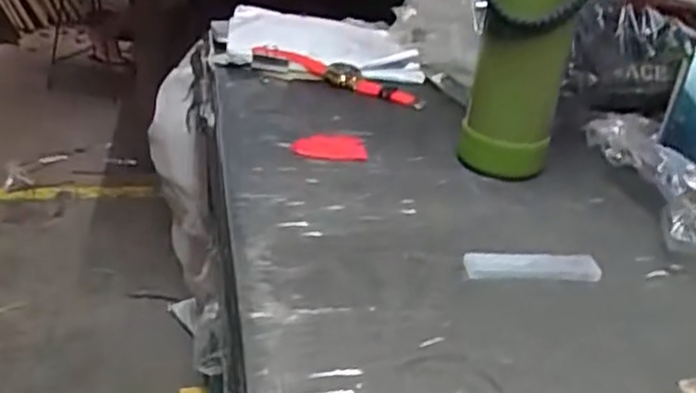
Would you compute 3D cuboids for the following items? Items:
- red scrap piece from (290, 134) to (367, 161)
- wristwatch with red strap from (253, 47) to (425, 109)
[{"bbox_3d":[-0.020,-0.054,0.709,0.079,0.006,0.049,6,42,-13],"label":"red scrap piece"},{"bbox_3d":[-0.011,-0.162,0.887,0.227,0.032,0.040,14,29,16],"label":"wristwatch with red strap"}]

